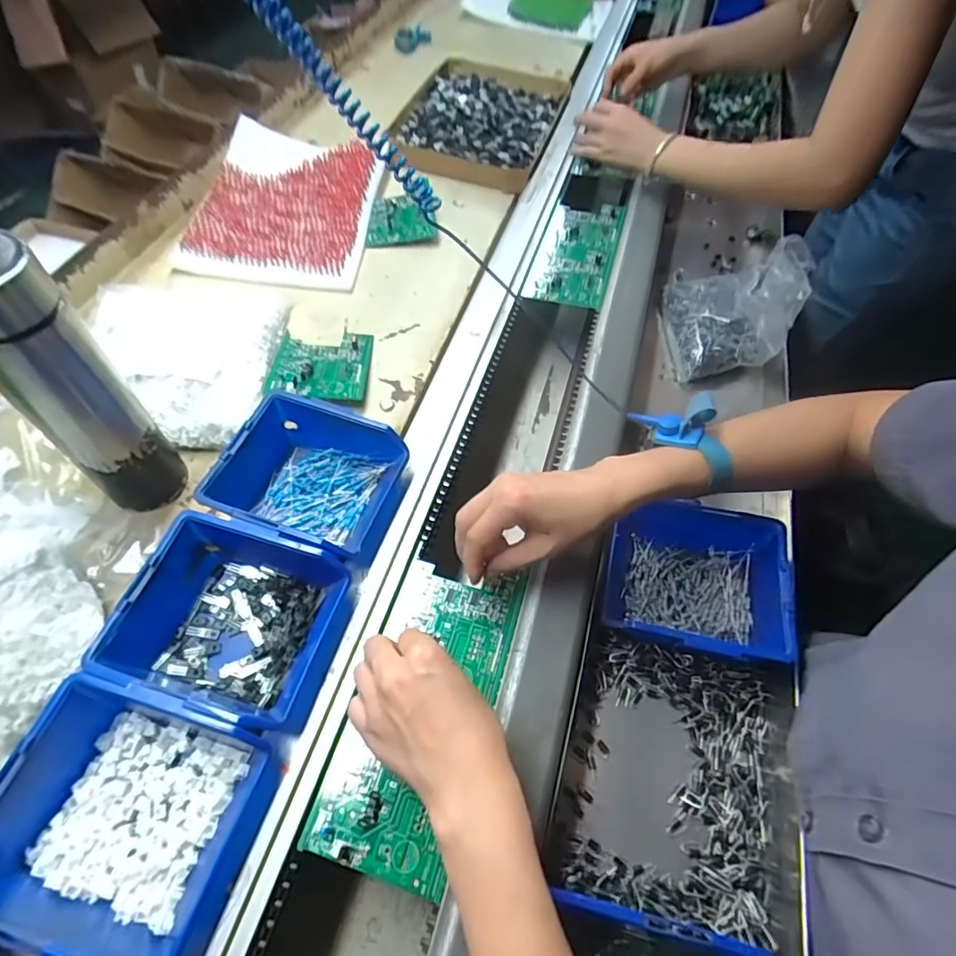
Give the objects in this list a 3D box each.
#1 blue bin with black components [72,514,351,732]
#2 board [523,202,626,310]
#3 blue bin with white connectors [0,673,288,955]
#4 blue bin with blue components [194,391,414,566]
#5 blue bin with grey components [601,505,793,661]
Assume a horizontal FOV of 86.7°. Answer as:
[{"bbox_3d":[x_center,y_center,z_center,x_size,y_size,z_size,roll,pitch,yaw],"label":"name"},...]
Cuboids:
[{"bbox_3d":[-0.173,0.102,0.363,0.136,0.066,0.119,13,58,9],"label":"blue bin with black components"},{"bbox_3d":[0.129,-0.294,0.658,0.096,0.024,0.210,15,58,10],"label":"board"},{"bbox_3d":[-0.209,0.197,0.300,0.141,0.060,0.117,15,58,10],"label":"blue bin with white connectors"},{"bbox_3d":[-0.140,0.002,0.429,0.142,0.064,0.122,18,59,12],"label":"blue bin with blue components"},{"bbox_3d":[0.178,0.081,0.417,0.131,0.058,0.130,13,58,9],"label":"blue bin with grey components"}]

